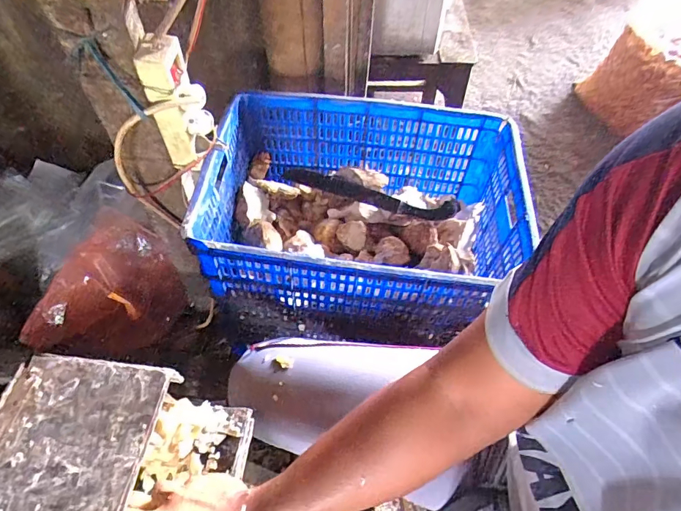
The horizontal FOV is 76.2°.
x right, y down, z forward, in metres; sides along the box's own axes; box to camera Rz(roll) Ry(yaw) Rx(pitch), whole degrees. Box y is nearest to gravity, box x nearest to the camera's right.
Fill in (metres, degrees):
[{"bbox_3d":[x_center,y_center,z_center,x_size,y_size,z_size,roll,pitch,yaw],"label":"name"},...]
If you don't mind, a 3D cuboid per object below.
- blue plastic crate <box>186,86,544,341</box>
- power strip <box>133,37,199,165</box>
[{"bbox_3d":[0.037,-0.083,0.934,0.597,0.278,0.428,8,56,2],"label":"blue plastic crate"},{"bbox_3d":[-0.220,-0.200,0.590,0.060,0.185,0.059,6,56,0],"label":"power strip"}]

